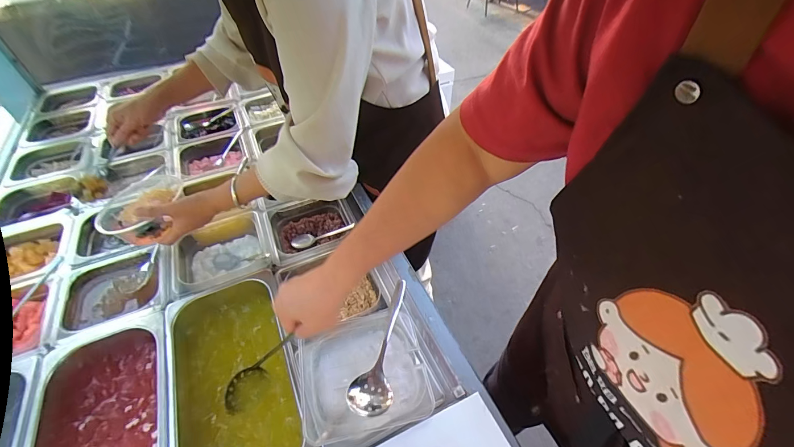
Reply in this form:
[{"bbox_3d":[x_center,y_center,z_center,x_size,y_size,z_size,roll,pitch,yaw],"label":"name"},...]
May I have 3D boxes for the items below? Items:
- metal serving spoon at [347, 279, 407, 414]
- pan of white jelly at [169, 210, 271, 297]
[{"bbox_3d":[-0.028,0.176,0.532,0.065,0.037,0.221,2,45,6],"label":"metal serving spoon"},{"bbox_3d":[-0.341,0.065,0.680,0.169,0.076,0.159,-20,47,-16],"label":"pan of white jelly"}]

